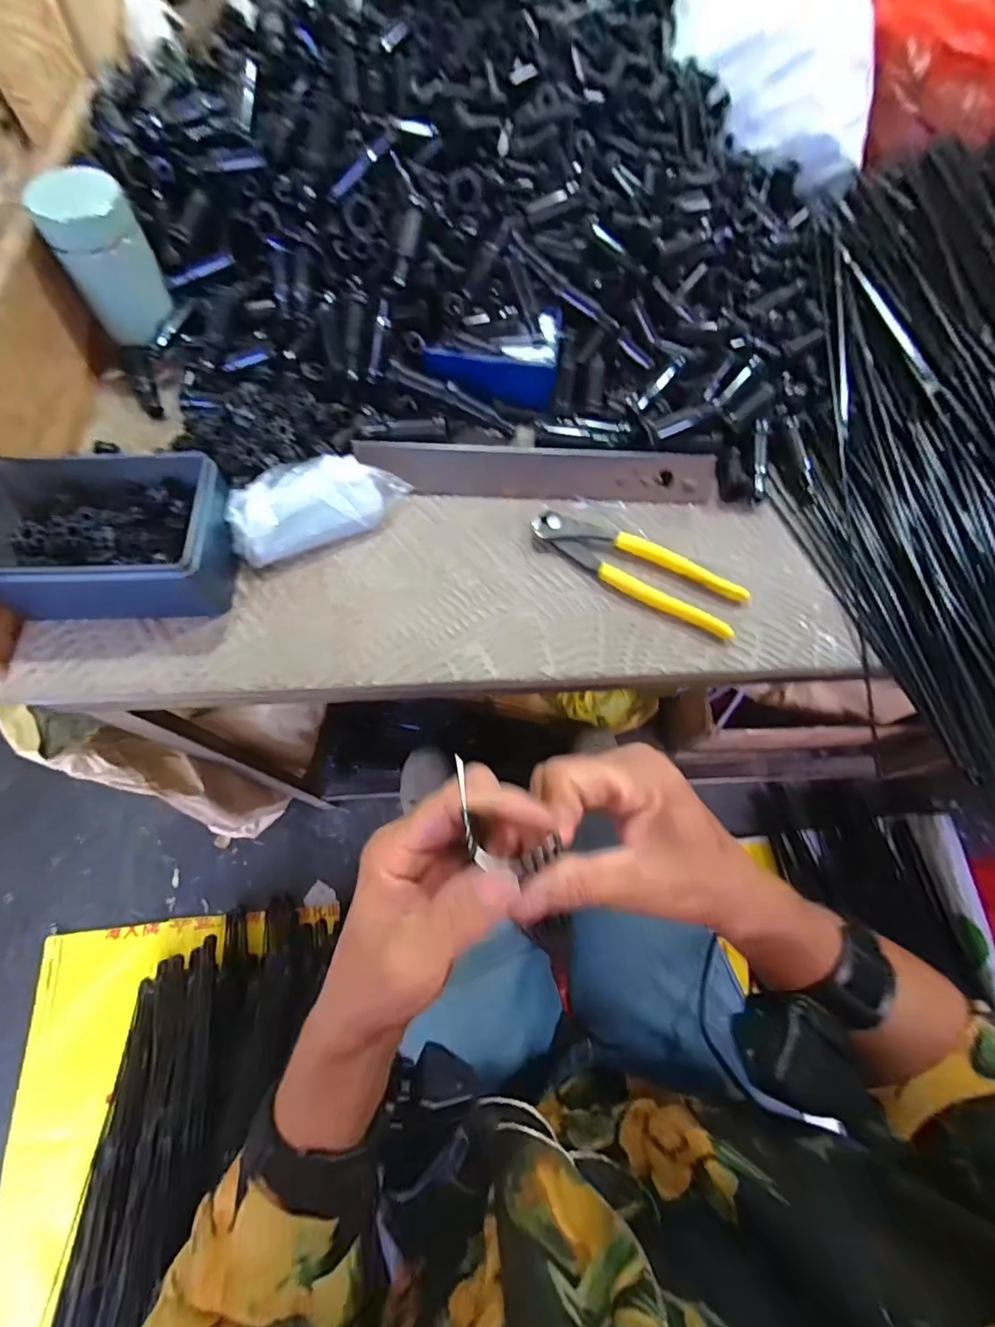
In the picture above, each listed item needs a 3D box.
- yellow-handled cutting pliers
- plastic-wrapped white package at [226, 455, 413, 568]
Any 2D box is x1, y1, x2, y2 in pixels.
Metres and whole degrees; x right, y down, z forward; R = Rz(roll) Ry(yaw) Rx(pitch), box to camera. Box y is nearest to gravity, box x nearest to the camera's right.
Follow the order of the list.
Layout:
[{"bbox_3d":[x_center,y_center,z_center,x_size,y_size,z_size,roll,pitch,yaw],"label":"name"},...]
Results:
[{"bbox_3d":[0.106,-0.073,0.410,0.165,0.017,0.045,27,70,8],"label":"yellow-handled cutting pliers"},{"bbox_3d":[-0.136,-0.123,0.405,0.128,0.032,0.055,-24,72,-11],"label":"plastic-wrapped white package"}]

